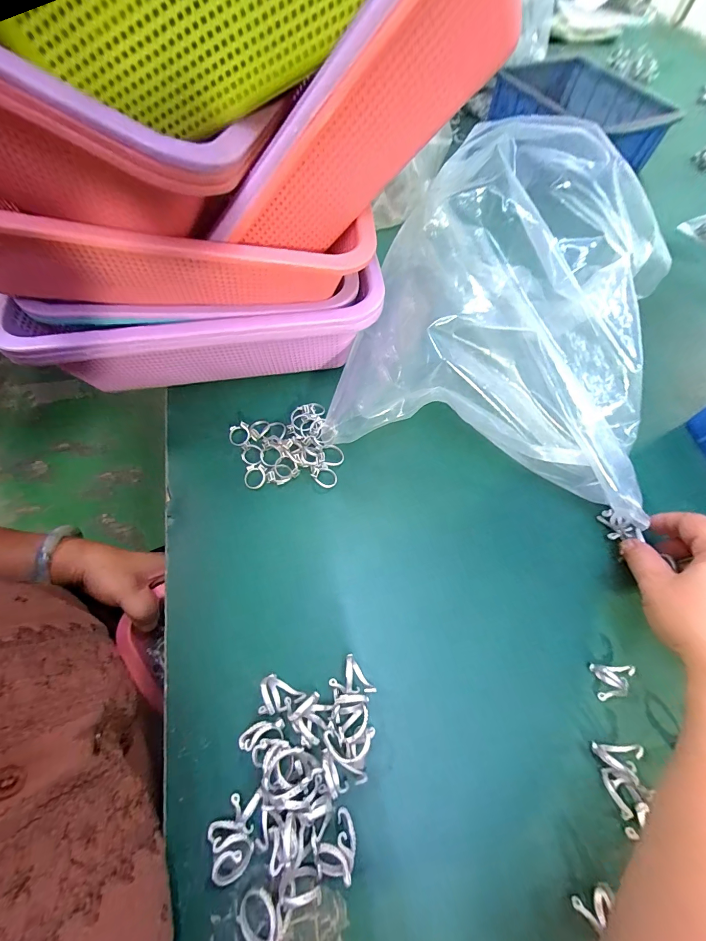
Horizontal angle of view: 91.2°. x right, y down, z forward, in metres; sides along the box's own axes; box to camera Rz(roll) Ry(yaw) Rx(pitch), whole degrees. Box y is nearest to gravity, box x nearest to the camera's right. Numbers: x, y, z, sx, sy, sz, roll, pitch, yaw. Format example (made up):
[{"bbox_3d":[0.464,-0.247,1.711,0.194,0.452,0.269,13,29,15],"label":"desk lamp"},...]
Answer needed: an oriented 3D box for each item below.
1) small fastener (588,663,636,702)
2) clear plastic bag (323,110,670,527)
[{"bbox_3d":[0.181,0.144,0.237,0.027,0.011,0.022,-5,64,-4],"label":"small fastener"},{"bbox_3d":[0.135,-0.143,0.302,0.249,0.144,0.294,15,65,5],"label":"clear plastic bag"}]

